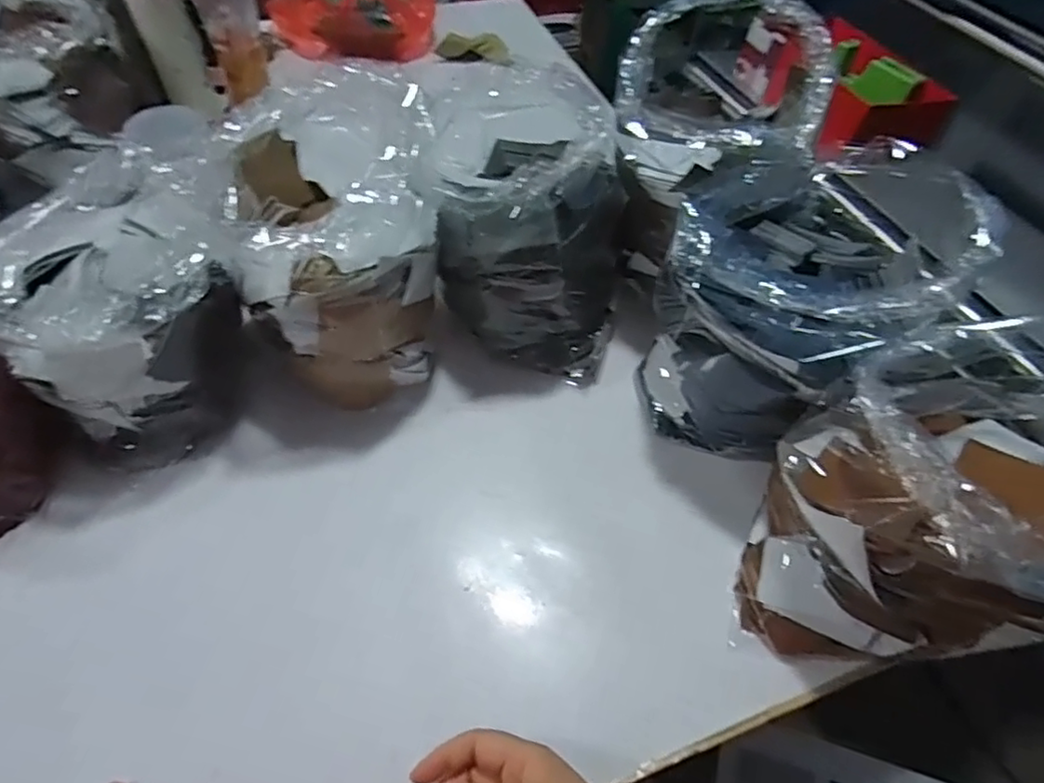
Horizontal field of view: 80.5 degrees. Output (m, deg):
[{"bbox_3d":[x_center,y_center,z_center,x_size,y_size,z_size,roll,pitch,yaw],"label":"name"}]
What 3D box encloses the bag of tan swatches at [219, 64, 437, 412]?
[{"bbox_3d":[-0.164,-0.137,0.567,0.165,0.178,0.231,-5,54,-8],"label":"bag of tan swatches"}]

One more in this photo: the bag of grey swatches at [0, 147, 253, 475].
[{"bbox_3d":[-0.336,-0.062,0.521,0.184,0.169,0.169,33,58,20],"label":"bag of grey swatches"}]

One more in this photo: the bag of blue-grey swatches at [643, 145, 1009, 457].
[{"bbox_3d":[0.215,-0.067,0.509,0.184,0.218,0.182,-33,62,-25],"label":"bag of blue-grey swatches"}]

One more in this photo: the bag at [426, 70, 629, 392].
[{"bbox_3d":[0.005,-0.177,0.607,0.184,0.192,0.264,-3,53,-6],"label":"bag"}]

